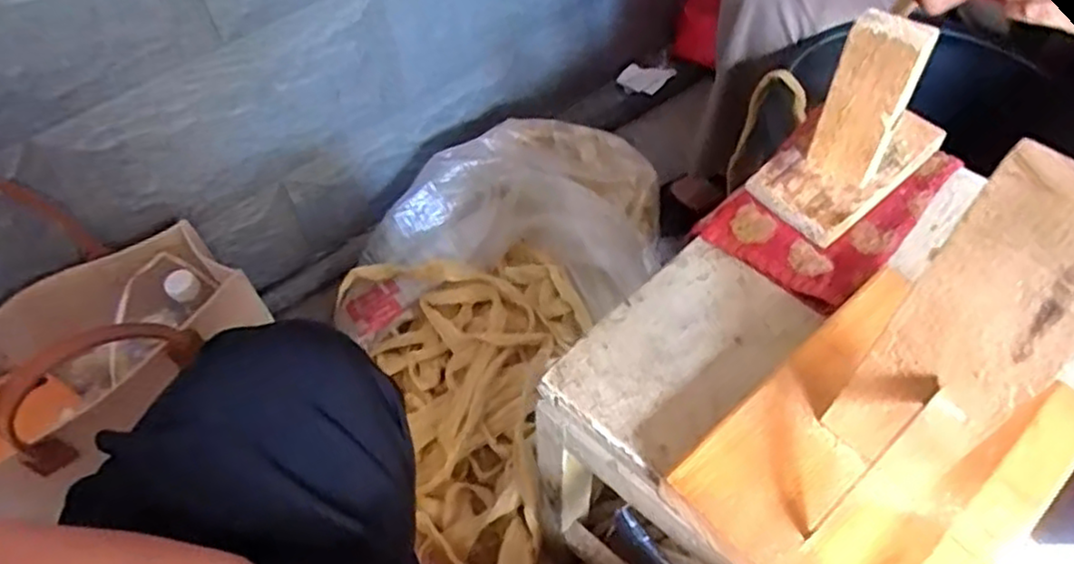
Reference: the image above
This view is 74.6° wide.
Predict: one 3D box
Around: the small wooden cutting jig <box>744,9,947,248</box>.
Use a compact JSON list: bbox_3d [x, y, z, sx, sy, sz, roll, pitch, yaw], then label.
[{"bbox_3d":[0.218,-0.113,0.467,0.113,0.130,0.071,-34,62,-21],"label":"small wooden cutting jig"}]

